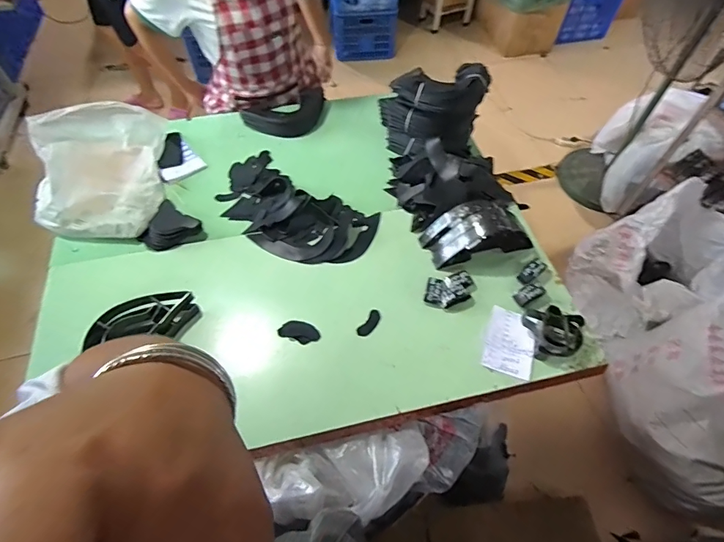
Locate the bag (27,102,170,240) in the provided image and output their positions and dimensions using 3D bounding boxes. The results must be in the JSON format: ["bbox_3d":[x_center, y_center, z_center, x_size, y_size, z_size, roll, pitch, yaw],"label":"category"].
[{"bbox_3d":[-0.685,-0.264,1.096,0.289,0.179,0.398,-8,57,-6],"label":"bag"}]

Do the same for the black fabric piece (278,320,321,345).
[{"bbox_3d":[-0.136,0.133,0.921,0.088,0.007,0.045,15,58,9],"label":"black fabric piece"}]

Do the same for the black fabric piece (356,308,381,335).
[{"bbox_3d":[0.018,0.119,0.942,0.029,0.005,0.074,31,61,18],"label":"black fabric piece"}]

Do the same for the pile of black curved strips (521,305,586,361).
[{"bbox_3d":[0.419,0.133,0.916,0.115,0.063,0.110,0,57,0],"label":"pile of black curved strips"}]

